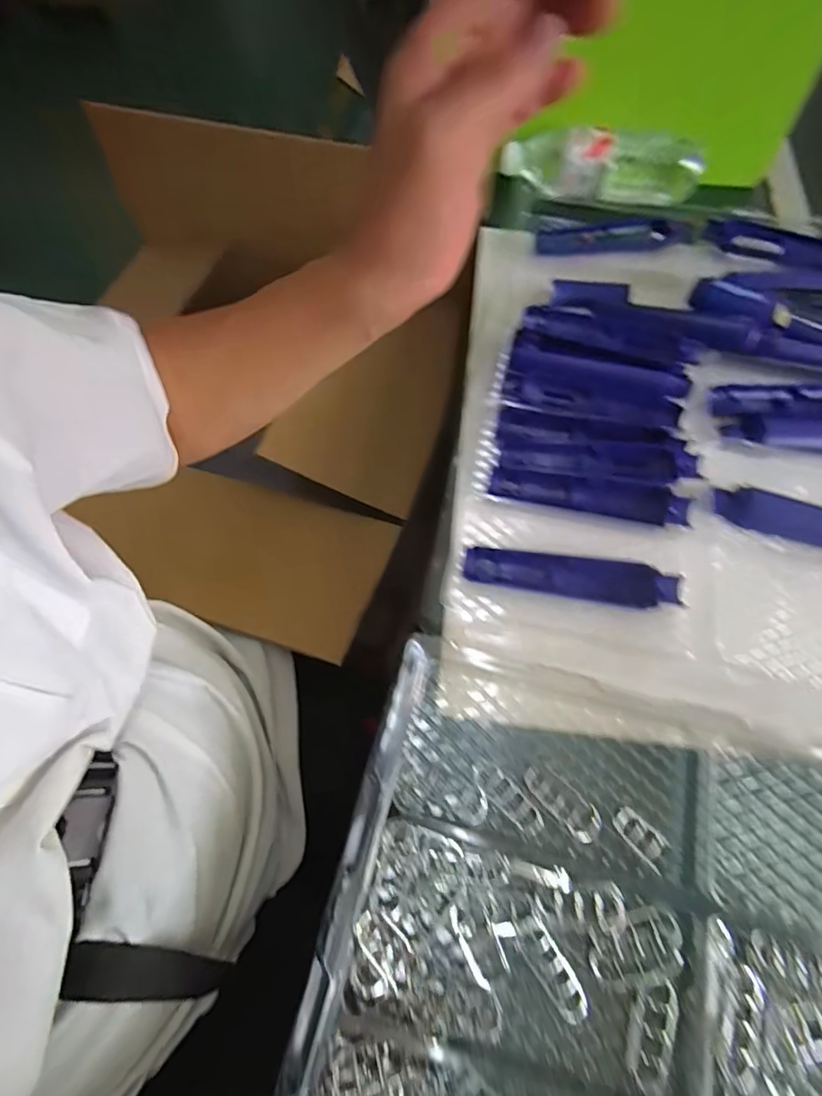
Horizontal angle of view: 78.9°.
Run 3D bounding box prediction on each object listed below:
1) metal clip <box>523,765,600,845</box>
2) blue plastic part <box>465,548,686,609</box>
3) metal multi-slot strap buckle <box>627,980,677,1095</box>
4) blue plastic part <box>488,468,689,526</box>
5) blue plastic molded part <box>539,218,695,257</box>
[{"bbox_3d":[0.102,0.170,0.335,0.023,0.004,0.054,-39,70,-16],"label":"metal clip"},{"bbox_3d":[0.125,0.023,0.395,0.162,0.013,0.036,5,65,3],"label":"blue plastic part"},{"bbox_3d":[0.138,0.277,0.285,0.020,0.010,0.051,19,66,9],"label":"metal multi-slot strap buckle"},{"bbox_3d":[0.151,-0.046,0.426,0.162,0.010,0.033,9,65,5],"label":"blue plastic part"},{"bbox_3d":[0.235,-0.363,0.580,0.182,0.013,0.043,-8,65,-3],"label":"blue plastic molded part"}]

